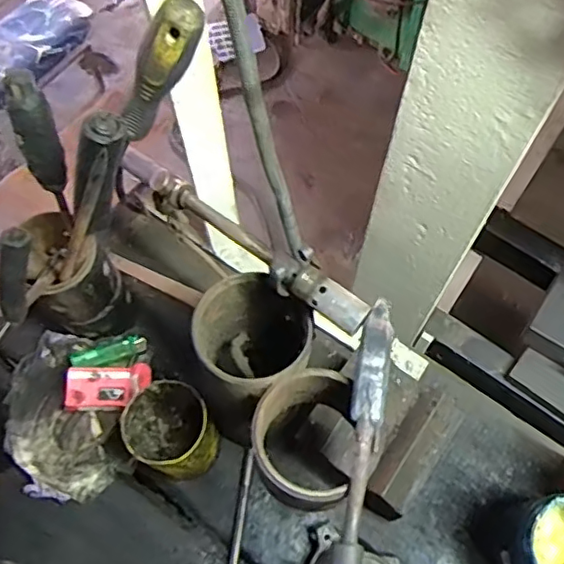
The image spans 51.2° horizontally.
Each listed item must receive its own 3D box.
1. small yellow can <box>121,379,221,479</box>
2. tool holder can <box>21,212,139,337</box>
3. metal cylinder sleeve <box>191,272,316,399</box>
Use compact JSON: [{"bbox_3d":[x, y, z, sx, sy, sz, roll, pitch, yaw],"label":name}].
[{"bbox_3d":[-0.103,0.143,0.563,0.075,0.090,0.076,0,63,0],"label":"small yellow can"},{"bbox_3d":[-0.204,0.003,0.593,0.085,0.169,0.084,-41,70,-19],"label":"tool holder can"},{"bbox_3d":[-0.022,0.064,0.494,0.081,0.138,0.089,-28,66,-14],"label":"metal cylinder sleeve"}]

